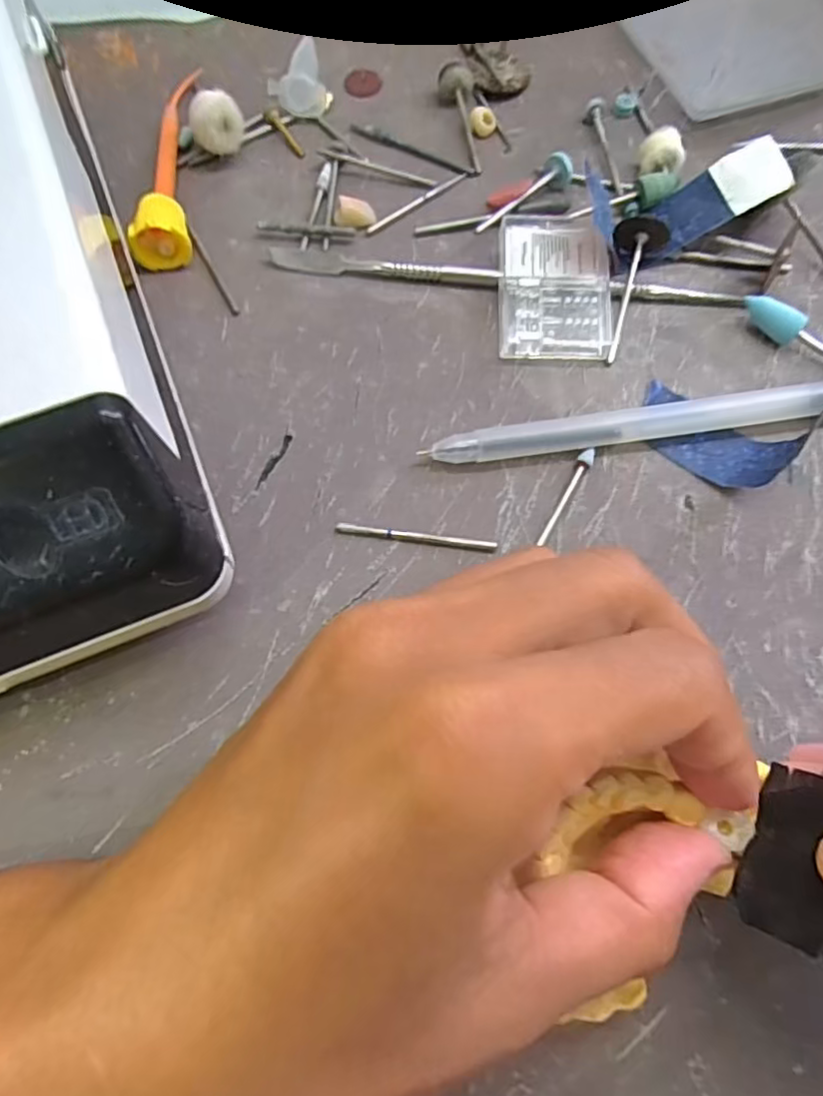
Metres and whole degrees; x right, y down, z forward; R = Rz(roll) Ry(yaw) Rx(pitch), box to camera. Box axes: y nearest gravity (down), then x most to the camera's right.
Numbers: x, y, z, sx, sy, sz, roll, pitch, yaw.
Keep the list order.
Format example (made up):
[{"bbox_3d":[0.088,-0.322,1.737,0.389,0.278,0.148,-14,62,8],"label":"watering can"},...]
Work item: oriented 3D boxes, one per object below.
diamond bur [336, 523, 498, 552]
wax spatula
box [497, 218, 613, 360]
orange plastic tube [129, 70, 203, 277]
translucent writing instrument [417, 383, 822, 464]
[{"bbox_3d":[0.002,-0.003,0.170,0.044,0.004,0.004,6,70,1],"label":"diamond bur"},{"bbox_3d":[0.029,-0.086,0.200,0.152,0.005,0.008,6,70,1],"label":"wax spatula"},{"bbox_3d":[0.044,-0.082,0.195,0.034,0.011,0.046,2,70,0],"label":"box"},{"bbox_3d":[-0.082,-0.131,0.209,0.018,0.014,0.085,-5,71,-3],"label":"orange plastic tube"},{"bbox_3d":[0.067,-0.037,0.181,0.123,0.009,0.012,-8,71,-4],"label":"translucent writing instrument"}]

